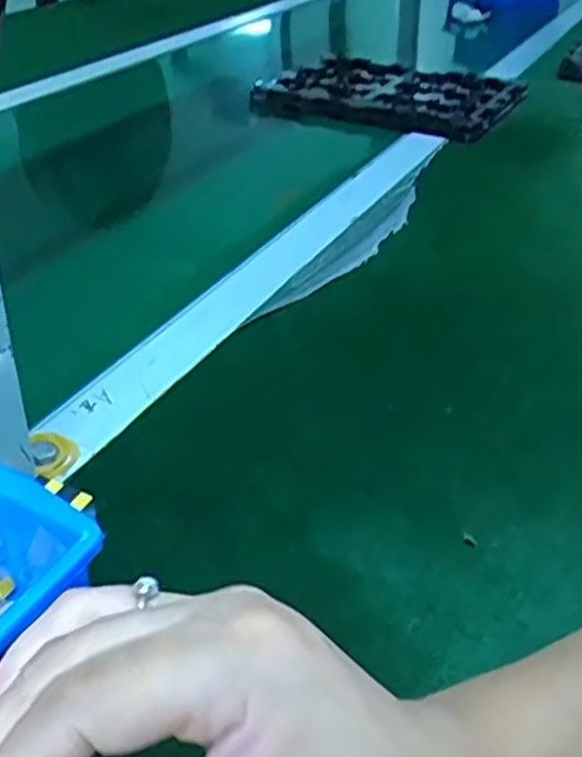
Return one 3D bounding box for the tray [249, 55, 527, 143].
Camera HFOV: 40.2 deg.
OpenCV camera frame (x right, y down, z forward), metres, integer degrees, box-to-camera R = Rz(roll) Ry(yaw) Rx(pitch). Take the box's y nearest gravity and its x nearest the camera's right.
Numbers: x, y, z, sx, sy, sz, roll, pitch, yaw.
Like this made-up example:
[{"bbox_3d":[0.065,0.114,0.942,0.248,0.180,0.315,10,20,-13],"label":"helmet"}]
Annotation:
[{"bbox_3d":[0.109,-0.335,0.920,0.284,0.027,0.213,18,38,21],"label":"tray"}]

